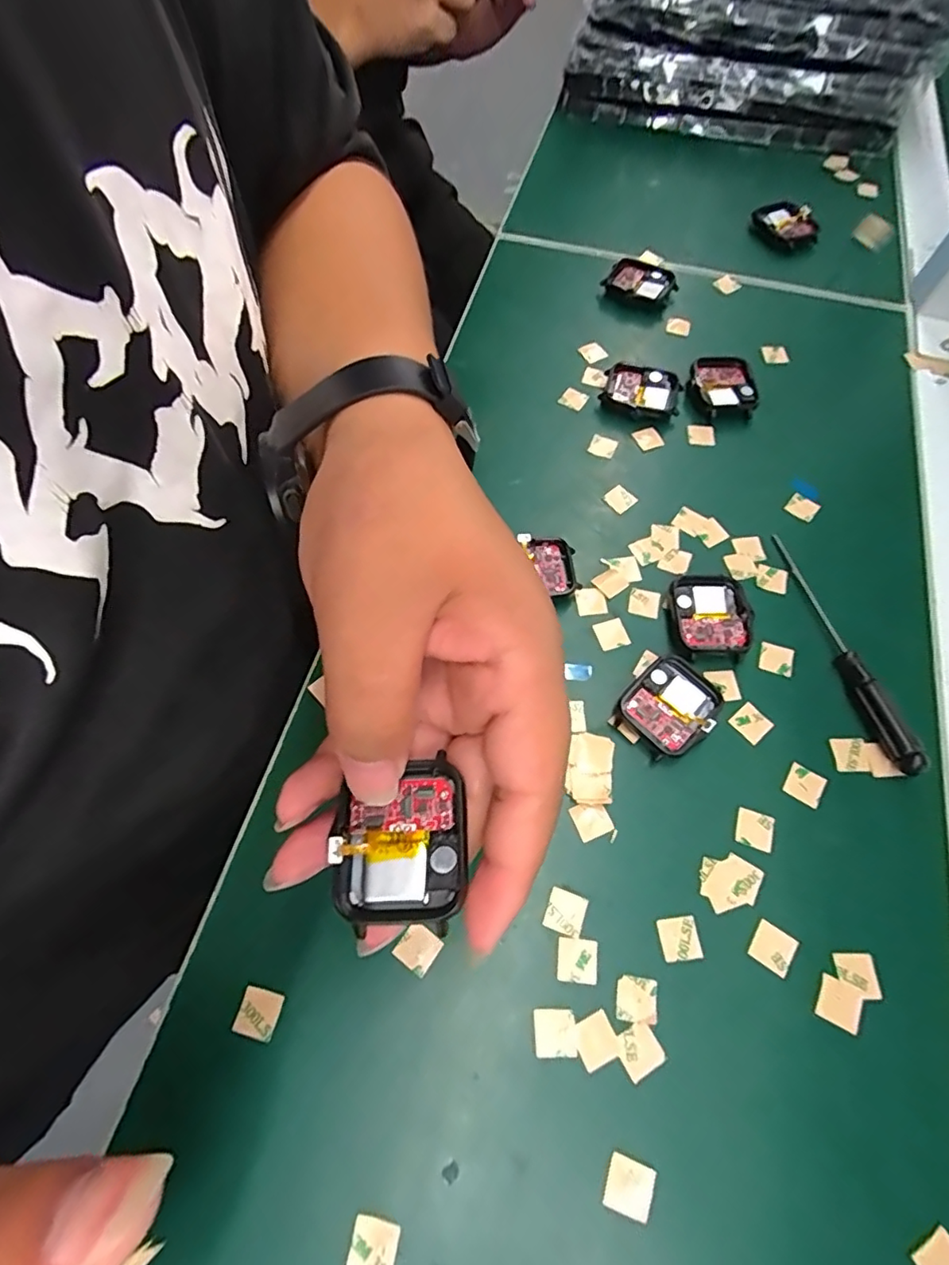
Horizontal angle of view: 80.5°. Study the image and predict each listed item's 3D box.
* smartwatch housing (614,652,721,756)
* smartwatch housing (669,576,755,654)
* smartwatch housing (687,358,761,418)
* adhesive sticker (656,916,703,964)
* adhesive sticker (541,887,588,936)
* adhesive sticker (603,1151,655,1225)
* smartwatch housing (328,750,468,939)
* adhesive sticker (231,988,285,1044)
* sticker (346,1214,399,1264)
[{"bbox_3d":[0.092,0.035,0.264,0.043,0.010,0.037,-39,71,-17],"label":"smartwatch housing"},{"bbox_3d":[0.120,-0.008,0.285,0.038,0.009,0.043,-1,65,-1],"label":"smartwatch housing"},{"bbox_3d":[0.155,-0.153,0.353,0.038,0.014,0.040,2,65,0],"label":"smartwatch housing"},{"bbox_3d":[0.083,0.125,0.228,0.016,0.004,0.016,-7,67,-1],"label":"adhesive sticker"},{"bbox_3d":[0.037,0.116,0.232,0.016,0.004,0.016,18,68,11],"label":"adhesive sticker"},{"bbox_3d":[0.054,0.193,0.194,0.016,0.004,0.015,19,66,8],"label":"adhesive sticker"},{"bbox_3d":[-0.021,0.061,0.159,0.037,0.009,0.042,-2,65,-2],"label":"smartwatch housing"},{"bbox_3d":[-0.084,0.147,0.216,0.016,0.004,0.016,15,66,3],"label":"adhesive sticker"},{"bbox_3d":[-0.034,0.207,0.188,0.016,0.004,0.016,9,65,5],"label":"sticker"}]

